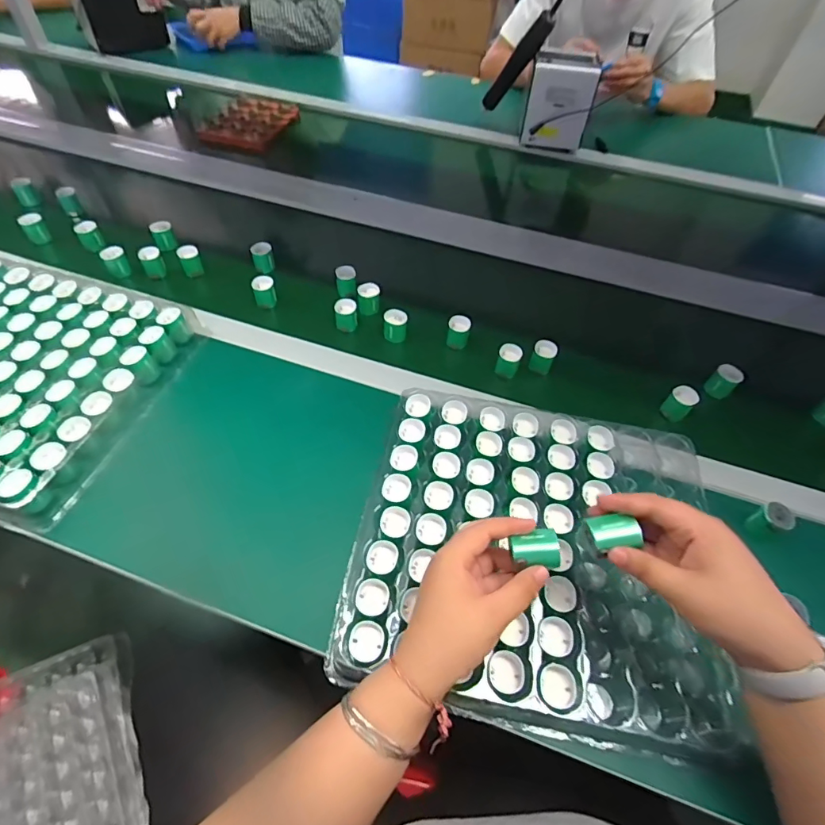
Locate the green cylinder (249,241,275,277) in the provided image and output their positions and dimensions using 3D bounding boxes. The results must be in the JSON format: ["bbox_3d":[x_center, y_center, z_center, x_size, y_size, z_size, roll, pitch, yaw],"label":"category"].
[{"bbox_3d":[-0.232,-0.241,0.736,0.032,0.039,0.031,-13,56,-13],"label":"green cylinder"}]

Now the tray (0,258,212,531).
[{"bbox_3d":[-0.480,-0.050,0.570,0.327,0.040,0.301,18,55,8],"label":"tray"}]

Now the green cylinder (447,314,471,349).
[{"bbox_3d":[0.063,-0.112,0.659,0.031,0.033,0.037,14,55,6],"label":"green cylinder"}]

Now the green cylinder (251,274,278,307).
[{"bbox_3d":[-0.216,-0.177,0.693,0.030,0.033,0.032,-15,57,-15],"label":"green cylinder"}]

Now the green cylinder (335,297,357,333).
[{"bbox_3d":[-0.093,-0.137,0.667,0.030,0.036,0.031,-6,55,-8],"label":"green cylinder"}]

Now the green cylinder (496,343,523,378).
[{"bbox_3d":[0.129,-0.070,0.635,0.028,0.041,0.031,19,55,9],"label":"green cylinder"}]

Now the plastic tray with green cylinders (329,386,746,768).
[{"bbox_3d":[0.122,0.124,0.469,0.341,0.039,0.305,10,54,3],"label":"plastic tray with green cylinders"}]

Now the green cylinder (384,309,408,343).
[{"bbox_3d":[-0.024,-0.121,0.663,0.031,0.039,0.029,-1,55,-5],"label":"green cylinder"}]

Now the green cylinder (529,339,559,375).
[{"bbox_3d":[0.176,-0.075,0.636,0.028,0.037,0.030,2,54,-3],"label":"green cylinder"}]

